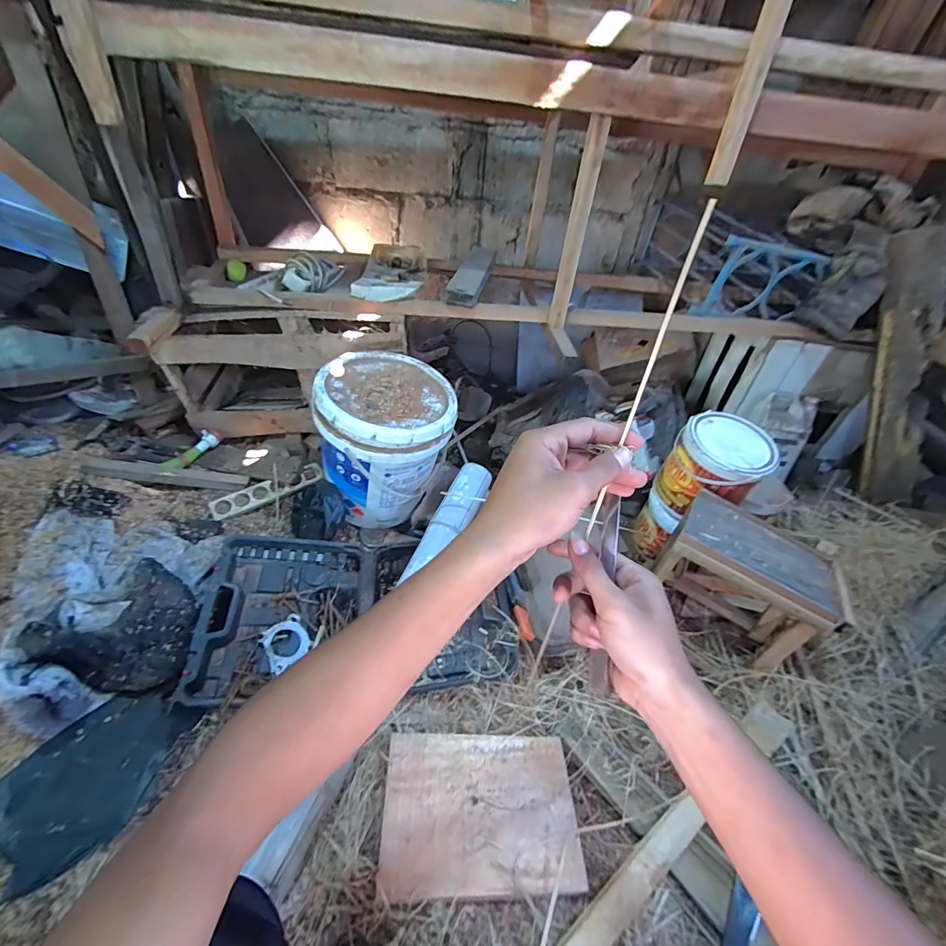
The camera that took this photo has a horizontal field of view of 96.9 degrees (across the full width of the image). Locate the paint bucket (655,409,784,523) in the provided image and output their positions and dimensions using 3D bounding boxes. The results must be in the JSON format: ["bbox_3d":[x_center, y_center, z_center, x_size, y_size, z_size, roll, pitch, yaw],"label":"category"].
[{"bbox_3d":[0.528,-0.006,0.923,0.171,0.182,0.173,3,39,-3],"label":"paint bucket"}]

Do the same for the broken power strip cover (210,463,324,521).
[{"bbox_3d":[-0.521,0.046,1.070,0.270,0.012,0.059,-25,74,-25],"label":"broken power strip cover"}]

